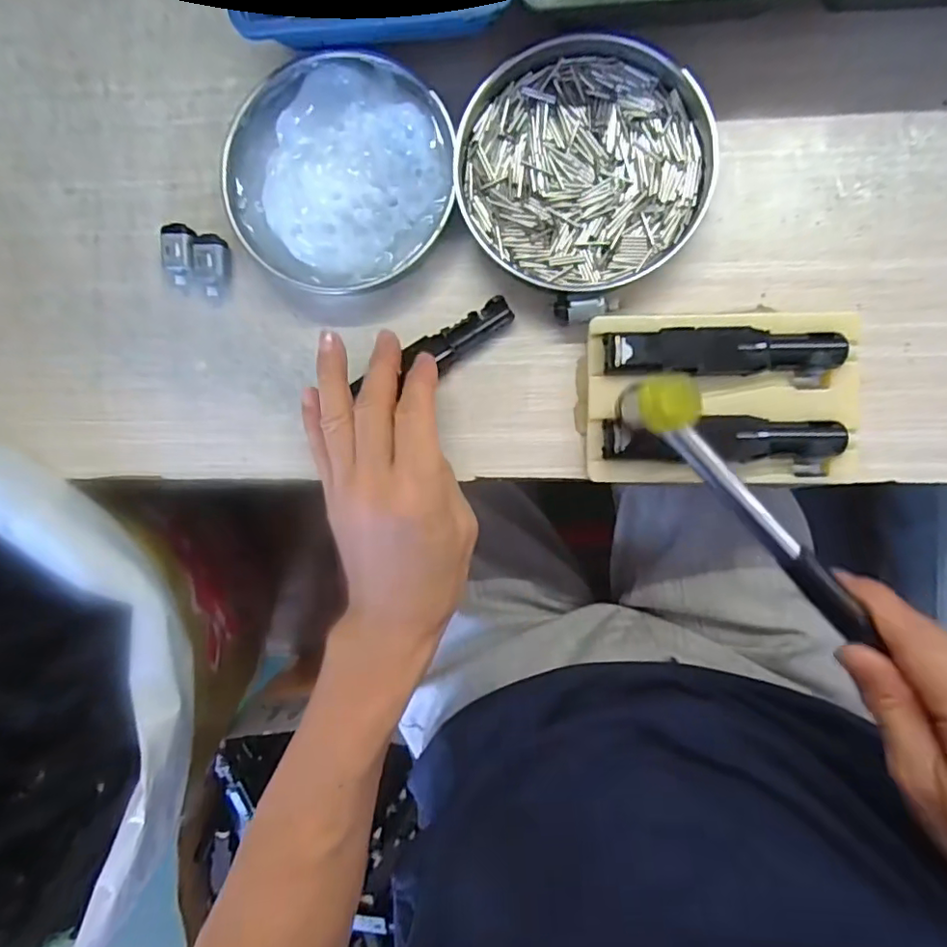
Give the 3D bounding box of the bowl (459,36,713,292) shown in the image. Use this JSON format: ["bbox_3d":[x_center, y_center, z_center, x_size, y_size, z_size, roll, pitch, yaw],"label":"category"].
[{"bbox_3d":[0.059,-0.168,0.314,0.129,0.023,0.132,0,90,6],"label":"bowl"}]

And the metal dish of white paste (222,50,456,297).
[{"bbox_3d":[-0.077,-0.171,0.327,0.125,0.027,0.129,0,90,6],"label":"metal dish of white paste"}]

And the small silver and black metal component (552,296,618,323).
[{"bbox_3d":[0.062,-0.089,0.313,0.035,0.010,0.013,-1,90,6],"label":"small silver and black metal component"}]

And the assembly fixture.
[{"bbox_3d":[0.132,-0.039,0.304,0.139,0.030,0.087,0,90,6],"label":"assembly fixture"}]

